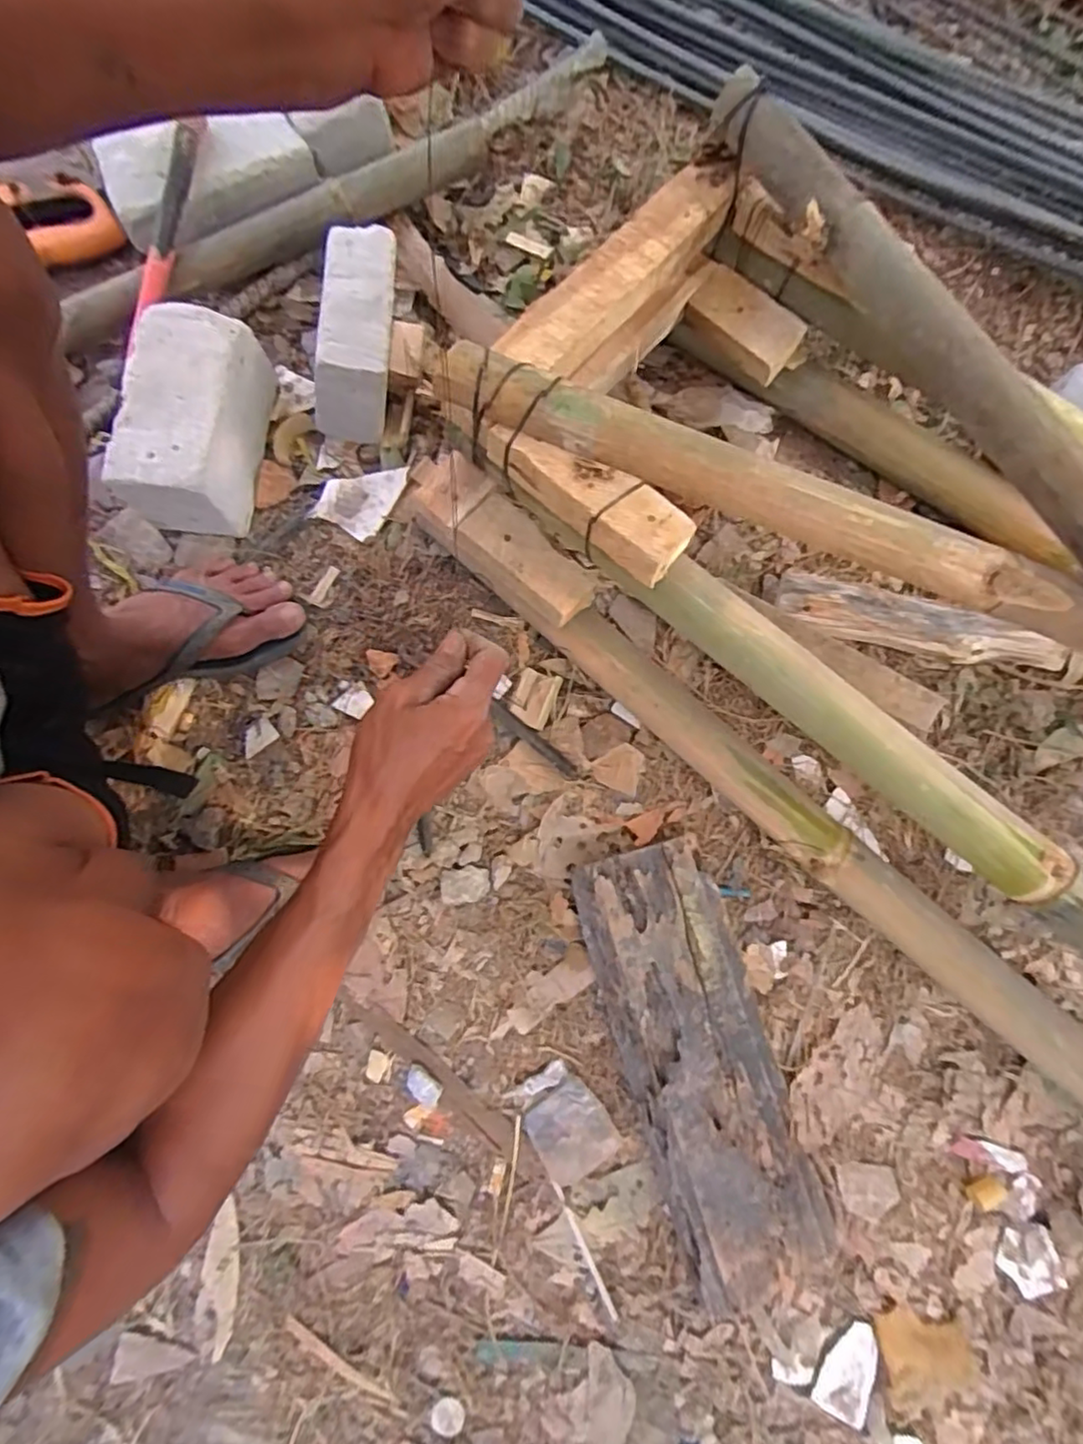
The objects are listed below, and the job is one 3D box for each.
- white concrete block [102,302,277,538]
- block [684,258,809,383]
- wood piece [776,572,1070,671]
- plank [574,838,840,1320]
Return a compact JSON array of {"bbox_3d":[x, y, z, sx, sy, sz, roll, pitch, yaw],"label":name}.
[{"bbox_3d":[-0.353,-0.307,0.652,0.112,0.105,0.199,7,79,2],"label":"white concrete block"},{"bbox_3d":[0.212,-0.417,0.664,0.119,0.037,0.055,39,82,7],"label":"block"},{"bbox_3d":[0.399,-0.100,0.667,0.304,0.031,0.053,12,79,3],"label":"wood piece"},{"bbox_3d":[0.144,0.308,0.575,0.141,0.061,0.394,-21,80,-4],"label":"plank"}]

